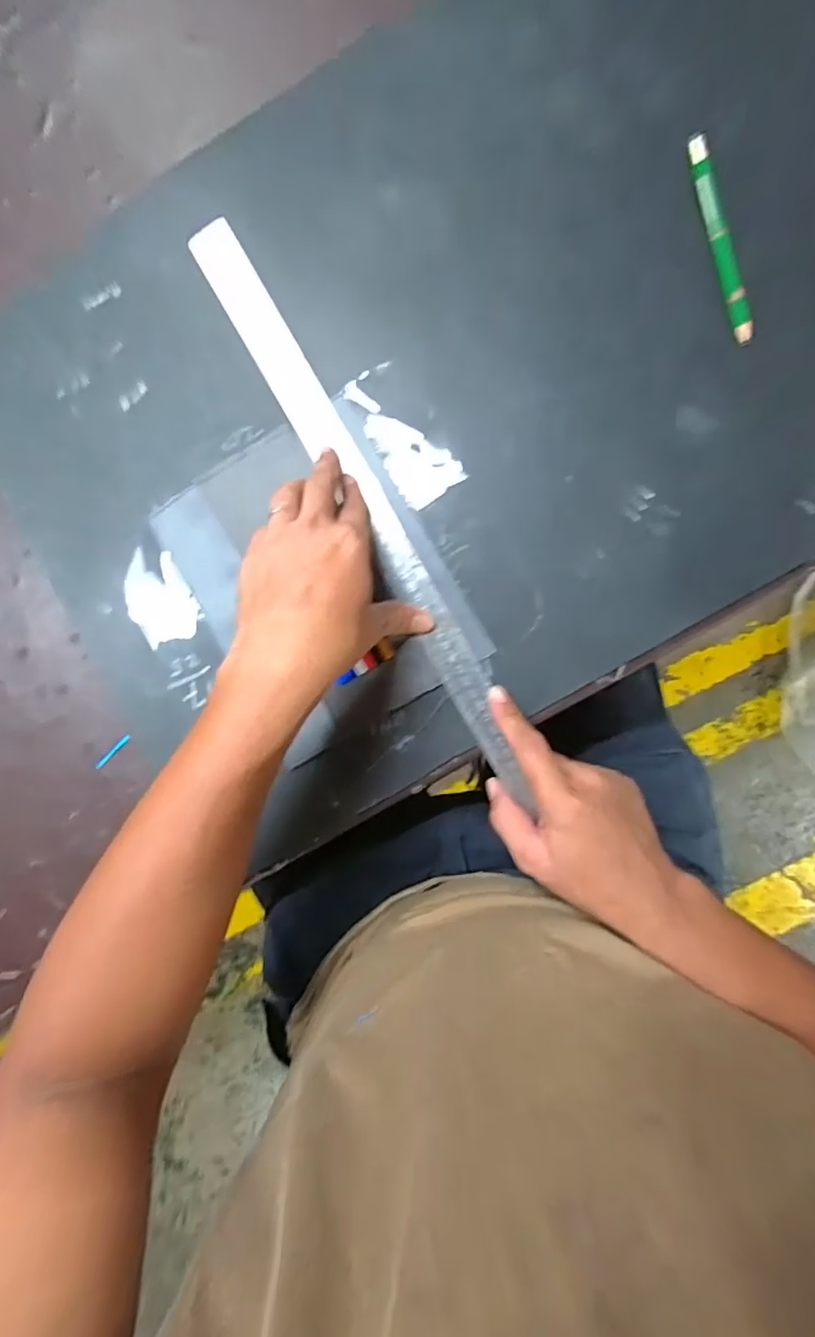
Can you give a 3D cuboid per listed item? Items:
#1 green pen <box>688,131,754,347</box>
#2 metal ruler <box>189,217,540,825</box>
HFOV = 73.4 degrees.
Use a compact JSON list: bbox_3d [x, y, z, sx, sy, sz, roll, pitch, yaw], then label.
[{"bbox_3d":[0.207,-0.284,0.361,0.012,0.006,0.140,-13,90,7],"label":"green pen"},{"bbox_3d":[-0.032,-0.116,0.395,0.033,0.007,0.459,-30,89,8],"label":"metal ruler"}]

